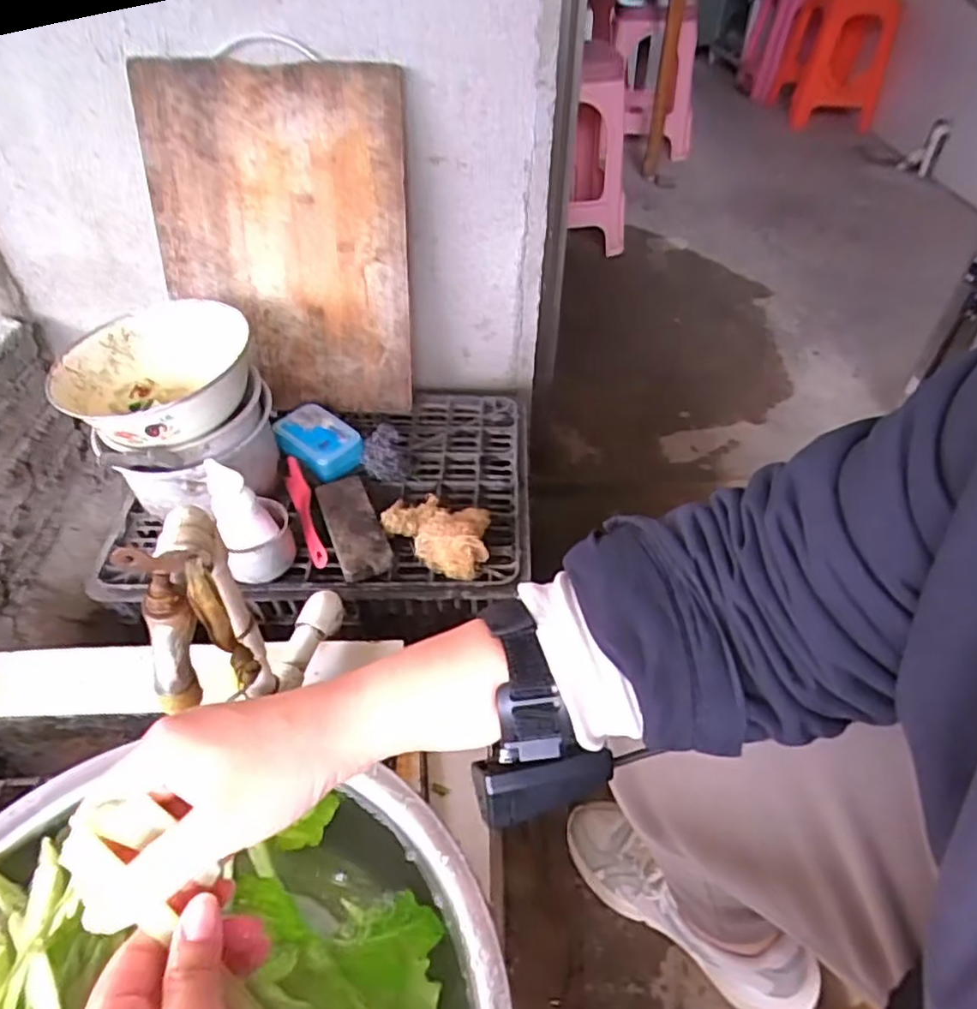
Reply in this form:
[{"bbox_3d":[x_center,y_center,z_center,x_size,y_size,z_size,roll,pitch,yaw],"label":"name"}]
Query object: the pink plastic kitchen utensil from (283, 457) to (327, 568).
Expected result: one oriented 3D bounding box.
[{"bbox_3d":[-0.215,0.006,0.776,0.023,0.033,0.160,-16,47,-17],"label":"pink plastic kitchen utensil"}]

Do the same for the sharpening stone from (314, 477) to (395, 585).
[{"bbox_3d":[-0.154,0.019,0.755,0.057,0.020,0.150,-16,47,-17],"label":"sharpening stone"}]

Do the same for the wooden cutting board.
[{"bbox_3d":[-0.249,-0.310,0.822,0.294,0.402,0.018,-2,33,-6],"label":"wooden cutting board"}]

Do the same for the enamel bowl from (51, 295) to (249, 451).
[{"bbox_3d":[-0.353,-0.130,0.715,0.191,0.087,0.175,1,44,-1],"label":"enamel bowl"}]

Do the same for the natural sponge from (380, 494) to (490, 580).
[{"bbox_3d":[-0.048,0.026,0.749,0.137,0.052,0.091,34,53,29],"label":"natural sponge"}]

